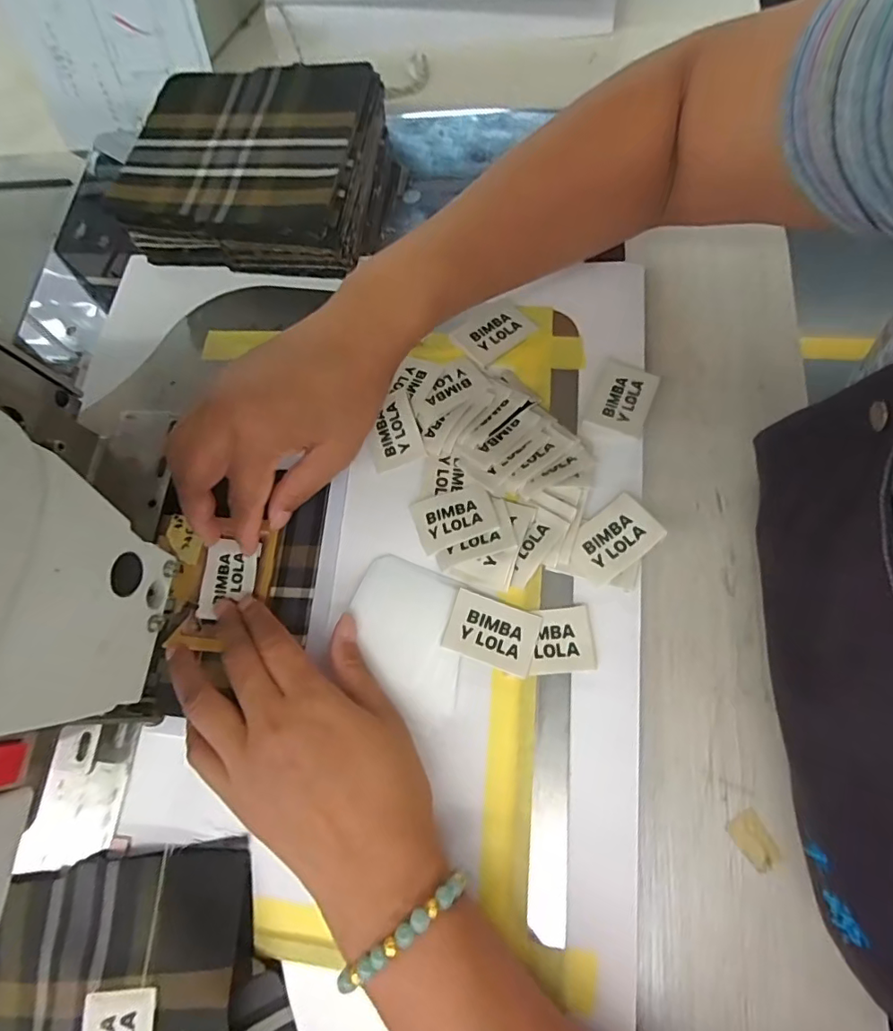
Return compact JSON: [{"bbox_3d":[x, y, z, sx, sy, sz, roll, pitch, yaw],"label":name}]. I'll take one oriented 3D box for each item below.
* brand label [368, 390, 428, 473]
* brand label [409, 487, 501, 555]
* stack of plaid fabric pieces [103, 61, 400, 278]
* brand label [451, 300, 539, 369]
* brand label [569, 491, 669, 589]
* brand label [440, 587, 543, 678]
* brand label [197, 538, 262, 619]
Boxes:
[{"bbox_3d":[-0.035,-0.054,0.326,0.032,0.004,0.046,-19,82,6],"label":"brand label"},{"bbox_3d":[0.005,0.003,0.304,0.047,0.006,0.034,-17,61,9],"label":"brand label"},{"bbox_3d":[-0.140,-0.263,0.386,0.181,0.051,0.158,8,73,10],"label":"stack of plaid fabric pieces"},{"bbox_3d":[0.032,-0.123,0.338,0.048,0.004,0.036,-38,71,-5],"label":"brand label"},{"bbox_3d":[0.093,0.014,0.288,0.050,0.005,0.035,-43,65,2],"label":"brand label"},{"bbox_3d":[0.025,0.064,0.282,0.048,0.004,0.034,20,72,6],"label":"brand label"},{"bbox_3d":[-0.132,0.039,0.311,0.033,0.005,0.045,4,75,2],"label":"brand label"}]

